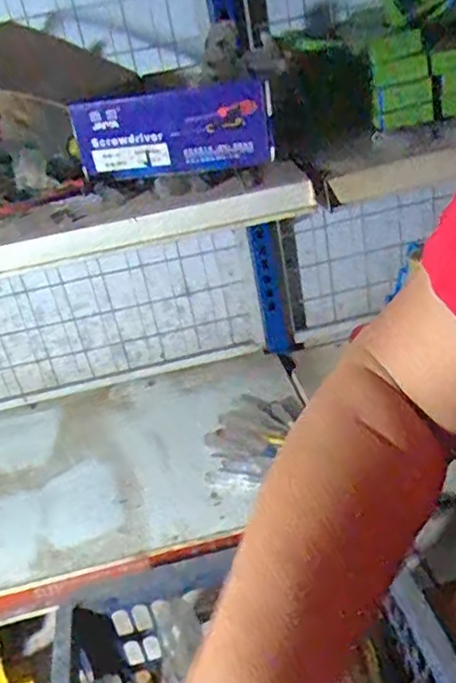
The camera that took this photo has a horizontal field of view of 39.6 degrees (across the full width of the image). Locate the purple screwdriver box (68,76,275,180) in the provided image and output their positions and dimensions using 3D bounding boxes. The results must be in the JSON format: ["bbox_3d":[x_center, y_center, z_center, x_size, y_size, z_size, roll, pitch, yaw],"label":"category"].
[{"bbox_3d":[-0.049,-0.183,0.552,0.173,0.067,0.031,-9,29,4],"label":"purple screwdriver box"}]

